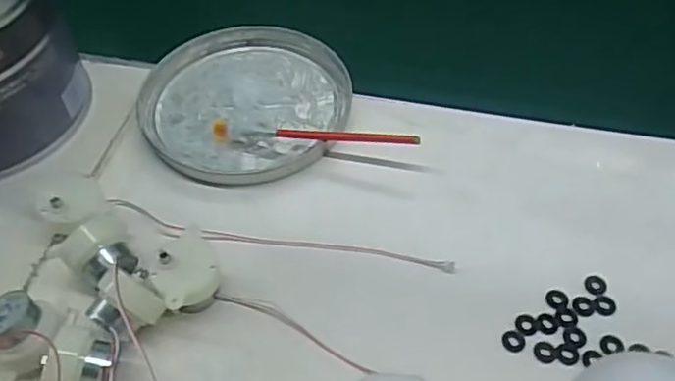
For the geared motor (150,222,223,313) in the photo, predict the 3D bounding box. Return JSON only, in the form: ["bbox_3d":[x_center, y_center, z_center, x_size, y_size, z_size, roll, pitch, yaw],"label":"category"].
[{"bbox_3d":[-0.072,0.040,0.303,0.032,0.027,0.038,-25,54,-18],"label":"geared motor"}]

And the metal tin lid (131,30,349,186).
[{"bbox_3d":[-0.059,-0.058,0.402,0.126,0.015,0.127,16,53,14],"label":"metal tin lid"}]

